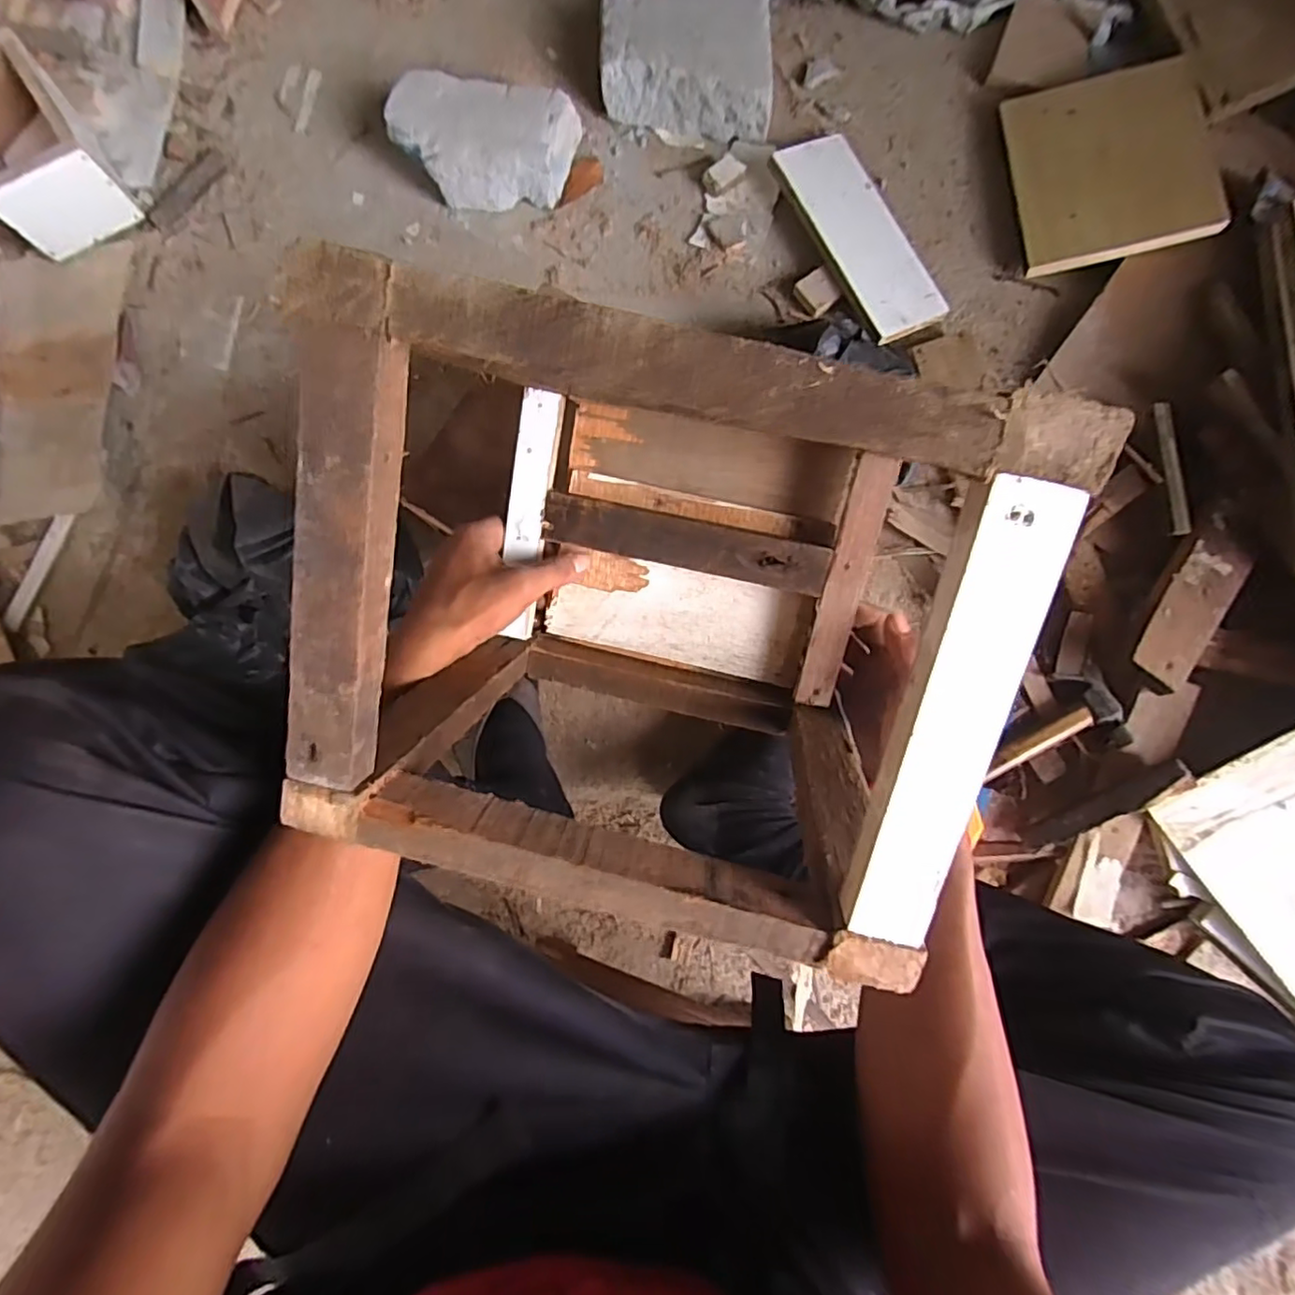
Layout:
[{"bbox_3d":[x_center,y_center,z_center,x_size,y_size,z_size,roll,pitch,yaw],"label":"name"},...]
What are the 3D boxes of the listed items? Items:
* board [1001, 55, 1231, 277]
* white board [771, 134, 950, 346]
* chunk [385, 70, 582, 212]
[{"bbox_3d":[0.531,-0.557,0.715,0.192,0.020,0.227,-6,82,18],"label":"board"},{"bbox_3d":[0.252,-0.485,0.733,0.112,0.012,0.259,-28,86,-11],"label":"white board"},{"bbox_3d":[-0.196,-0.606,0.749,0.205,0.062,0.123,12,83,3],"label":"chunk"}]

